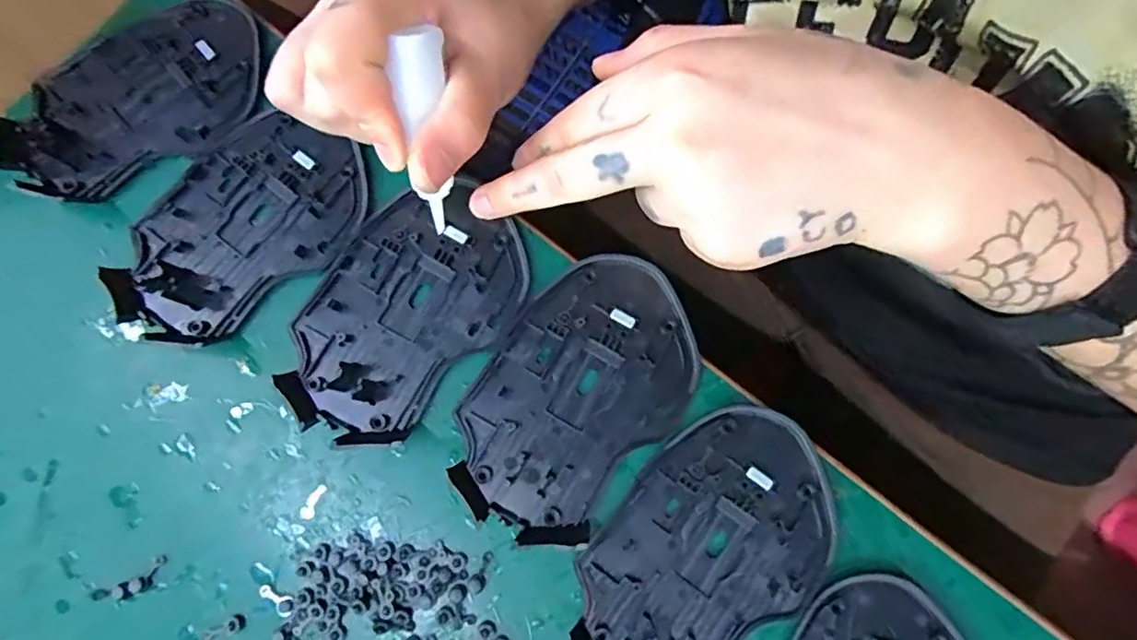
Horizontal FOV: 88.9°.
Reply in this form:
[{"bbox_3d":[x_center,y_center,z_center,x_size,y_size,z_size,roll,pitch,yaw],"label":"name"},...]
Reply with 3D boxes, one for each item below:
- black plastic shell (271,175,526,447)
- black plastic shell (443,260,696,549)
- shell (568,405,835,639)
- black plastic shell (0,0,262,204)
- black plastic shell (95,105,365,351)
[{"bbox_3d":[-0.069,-0.005,0.237,0.071,0.009,0.109,41,82,9],"label":"black plastic shell"},{"bbox_3d":[0.004,0.027,0.228,0.072,0.010,0.112,41,82,8],"label":"black plastic shell"},{"bbox_3d":[0.052,0.087,0.216,0.113,0.010,0.072,-44,81,-7],"label":"shell"},{"bbox_3d":[-0.190,-0.098,0.255,0.114,0.009,0.072,-34,80,-6],"label":"black plastic shell"},{"bbox_3d":[-0.137,-0.039,0.243,0.072,0.010,0.106,39,82,8],"label":"black plastic shell"}]

